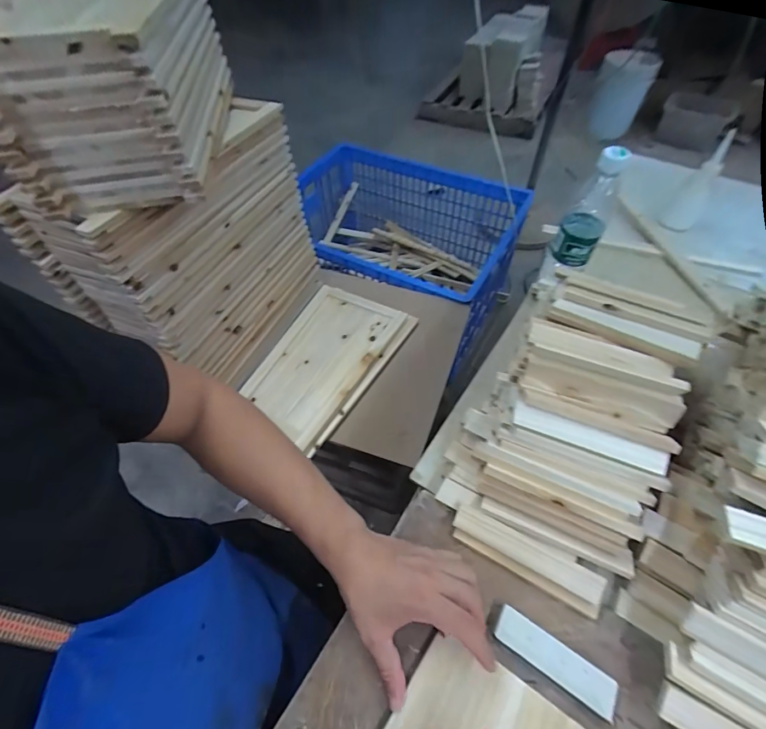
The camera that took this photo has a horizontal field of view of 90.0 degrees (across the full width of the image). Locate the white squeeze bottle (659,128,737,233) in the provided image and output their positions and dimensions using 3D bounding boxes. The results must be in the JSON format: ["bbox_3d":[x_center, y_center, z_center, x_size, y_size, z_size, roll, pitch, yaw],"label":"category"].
[{"bbox_3d":[0.594,-0.335,0.717,0.057,0.162,0.061,38,61,24],"label":"white squeeze bottle"}]

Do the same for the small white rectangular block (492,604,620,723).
[{"bbox_3d":[0.160,0.279,0.365,0.116,0.017,0.031,29,58,19],"label":"small white rectangular block"}]

